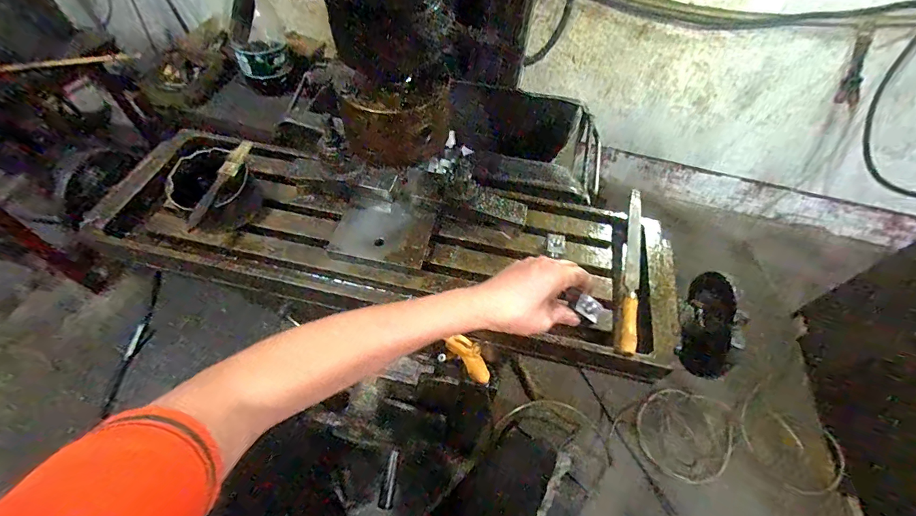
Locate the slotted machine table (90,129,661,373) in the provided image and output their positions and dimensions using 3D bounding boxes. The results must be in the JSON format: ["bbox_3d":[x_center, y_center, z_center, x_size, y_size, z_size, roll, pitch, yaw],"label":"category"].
[{"bbox_3d":[-0.094,-0.036,0.542,0.779,0.082,0.237,11,56,3],"label":"slotted machine table"}]

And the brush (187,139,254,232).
[{"bbox_3d":[-0.317,-0.100,0.520,0.018,0.014,0.143,21,73,10],"label":"brush"}]

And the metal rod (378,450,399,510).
[{"bbox_3d":[-0.103,0.335,0.589,0.019,0.009,0.079,9,73,2],"label":"metal rod"}]

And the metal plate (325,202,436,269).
[{"bbox_3d":[-0.104,-0.035,0.535,0.130,0.010,0.081,12,76,2],"label":"metal plate"}]

